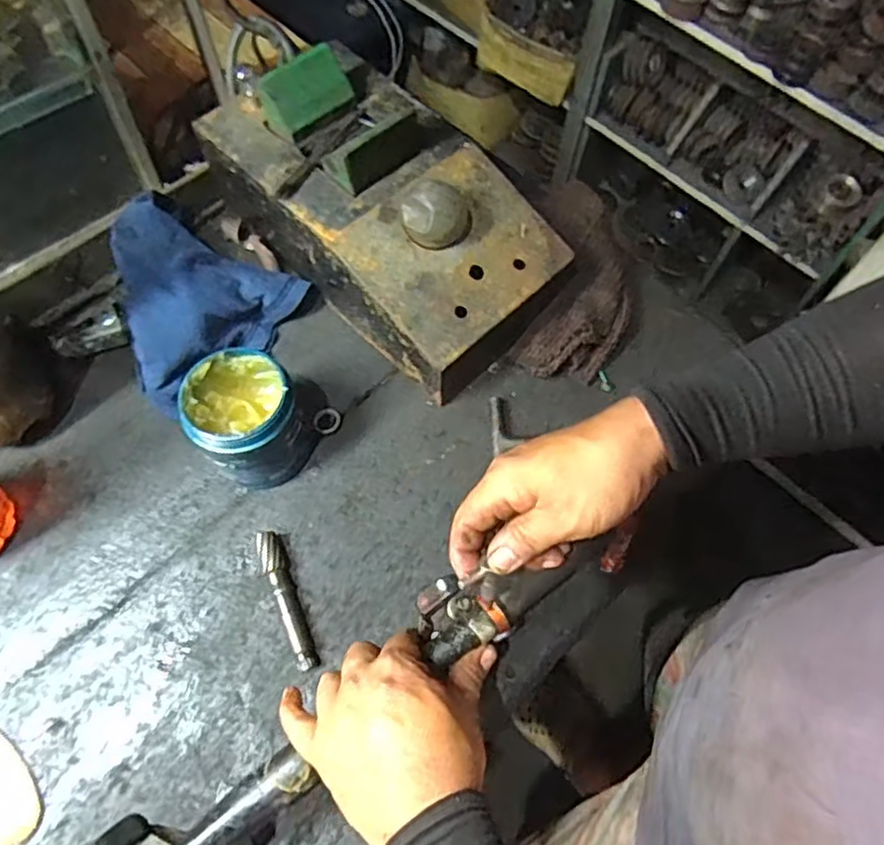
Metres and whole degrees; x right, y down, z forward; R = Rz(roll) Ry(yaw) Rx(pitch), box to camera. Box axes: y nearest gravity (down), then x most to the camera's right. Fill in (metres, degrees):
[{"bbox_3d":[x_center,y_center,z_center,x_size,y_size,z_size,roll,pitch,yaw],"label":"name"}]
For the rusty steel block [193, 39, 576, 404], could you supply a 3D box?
[{"bbox_3d":[-0.053,-0.214,0.634,0.181,0.141,0.335,-40,72,-19],"label":"rusty steel block"}]

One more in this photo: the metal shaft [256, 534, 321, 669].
[{"bbox_3d":[-0.131,0.148,0.548,0.019,0.021,0.117,-21,67,-12],"label":"metal shaft"}]

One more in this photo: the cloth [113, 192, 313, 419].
[{"bbox_3d":[-0.253,-0.130,0.636,0.183,0.076,0.183,40,69,16],"label":"cloth"}]

